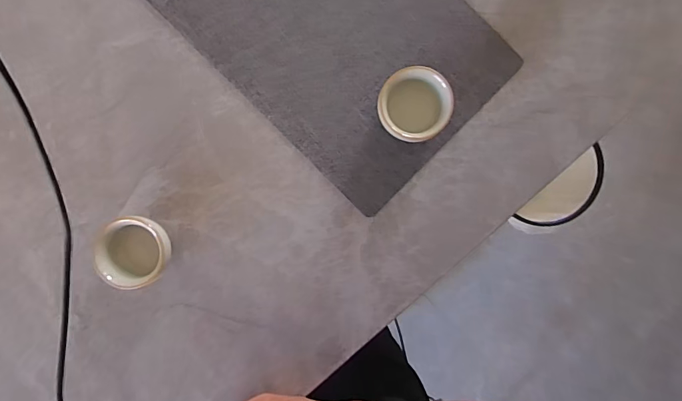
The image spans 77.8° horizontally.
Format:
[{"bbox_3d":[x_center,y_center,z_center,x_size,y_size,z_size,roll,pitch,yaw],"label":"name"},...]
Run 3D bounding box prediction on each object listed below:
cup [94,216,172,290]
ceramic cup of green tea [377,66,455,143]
[{"bbox_3d":[-0.177,0.044,0.368,0.056,0.039,0.059,0,92,0],"label":"cup"},{"bbox_3d":[0.062,-0.081,0.364,0.059,0.033,0.059,0,92,0],"label":"ceramic cup of green tea"}]

